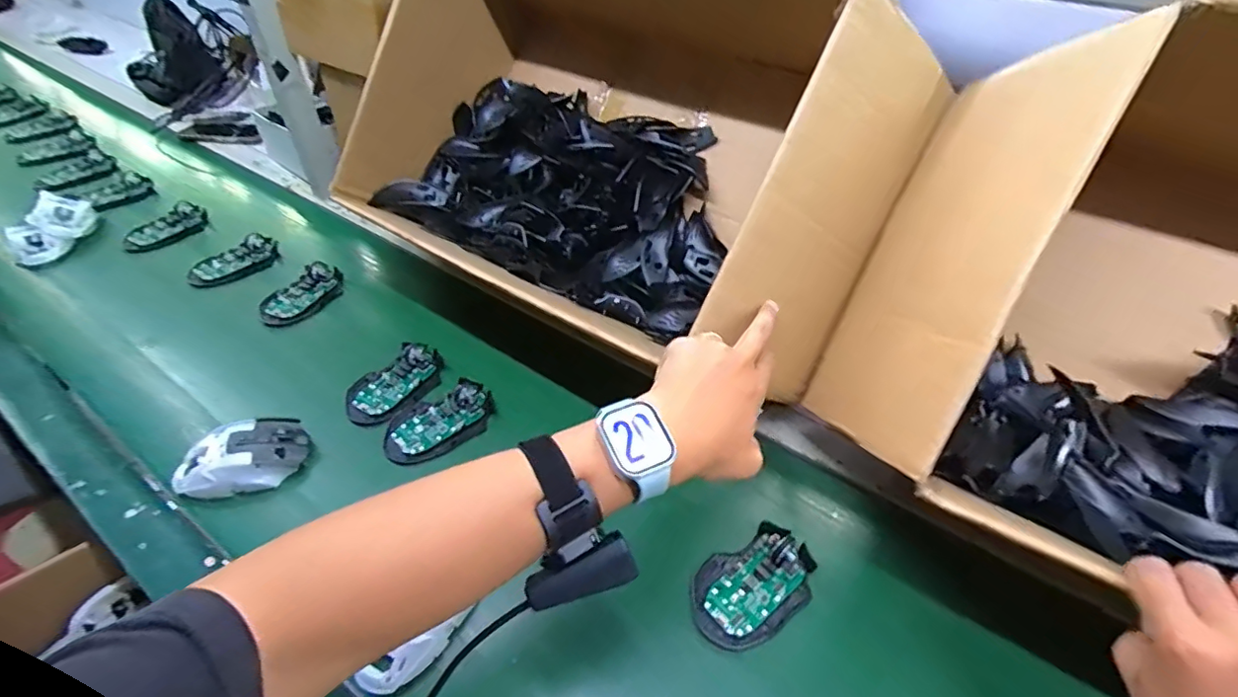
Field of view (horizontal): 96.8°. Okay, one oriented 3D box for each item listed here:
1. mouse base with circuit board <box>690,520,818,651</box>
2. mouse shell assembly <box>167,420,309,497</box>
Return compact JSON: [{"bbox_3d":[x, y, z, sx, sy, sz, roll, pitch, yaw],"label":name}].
[{"bbox_3d":[0.113,0.197,0.461,0.111,0.017,0.071,-25,50,-25],"label":"mouse base with circuit board"},{"bbox_3d":[-0.357,0.103,0.519,0.116,0.035,0.057,-17,47,-19],"label":"mouse shell assembly"}]

